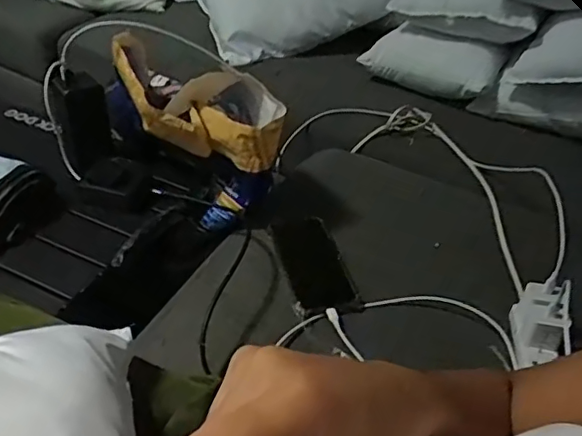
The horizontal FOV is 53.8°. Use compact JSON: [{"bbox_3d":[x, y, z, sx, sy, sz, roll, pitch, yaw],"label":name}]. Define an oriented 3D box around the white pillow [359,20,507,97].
[{"bbox_3d":[0.266,-0.300,1.093,0.256,0.122,0.066,19,41,15],"label":"white pillow"}]

